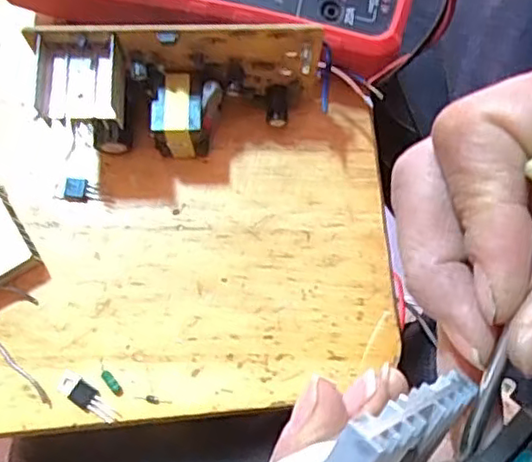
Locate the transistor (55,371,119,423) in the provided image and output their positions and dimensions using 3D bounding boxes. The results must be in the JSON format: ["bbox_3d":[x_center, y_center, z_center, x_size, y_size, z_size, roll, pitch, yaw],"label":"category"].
[{"bbox_3d":[-0.078,0.073,0.285,0.029,0.004,0.010,34,80,6],"label":"transistor"}]

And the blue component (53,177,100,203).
[{"bbox_3d":[-0.087,-0.019,0.302,0.019,0.004,0.011,8,78,1],"label":"blue component"}]

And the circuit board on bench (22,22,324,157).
[{"bbox_3d":[-0.036,-0.057,0.281,0.113,0.062,0.035,-1,78,-1],"label":"circuit board on bench"}]

